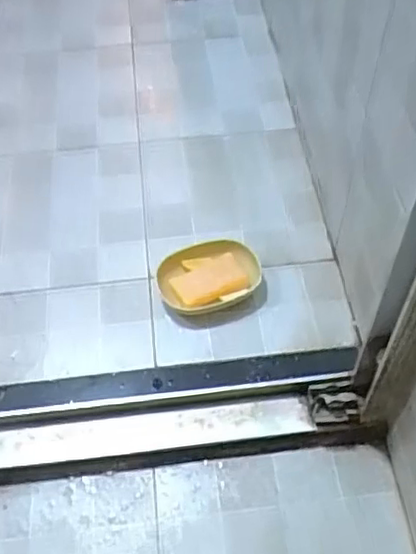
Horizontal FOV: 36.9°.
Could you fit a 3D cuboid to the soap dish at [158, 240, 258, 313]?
[{"bbox_3d":[0.002,0.002,0.915,0.147,0.031,0.103,-15,54,-9],"label":"soap dish"}]

